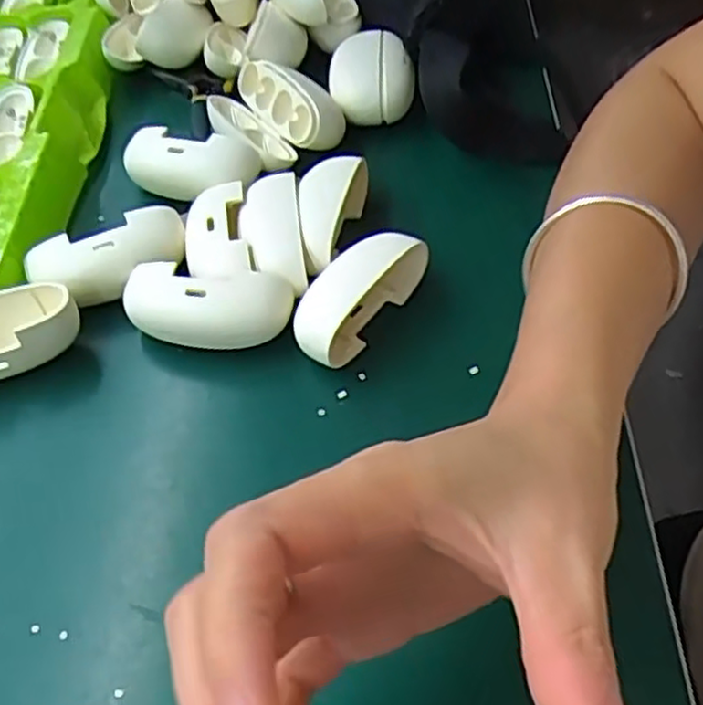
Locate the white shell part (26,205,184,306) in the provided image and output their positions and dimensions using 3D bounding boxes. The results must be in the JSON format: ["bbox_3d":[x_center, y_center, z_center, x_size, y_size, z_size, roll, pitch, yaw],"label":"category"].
[{"bbox_3d":[-0.105,-0.041,0.319,0.067,0.023,0.023,-22,54,-11],"label":"white shell part"}]

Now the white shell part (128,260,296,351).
[{"bbox_3d":[-0.059,-0.017,0.303,0.066,0.031,0.026,0,52,5],"label":"white shell part"}]

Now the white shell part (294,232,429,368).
[{"bbox_3d":[0.003,-0.024,0.307,0.027,0.025,0.064,30,61,25],"label":"white shell part"}]

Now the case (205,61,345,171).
[{"bbox_3d":[-0.039,-0.126,0.376,0.059,0.026,0.072,-24,54,-13],"label":"case"}]

